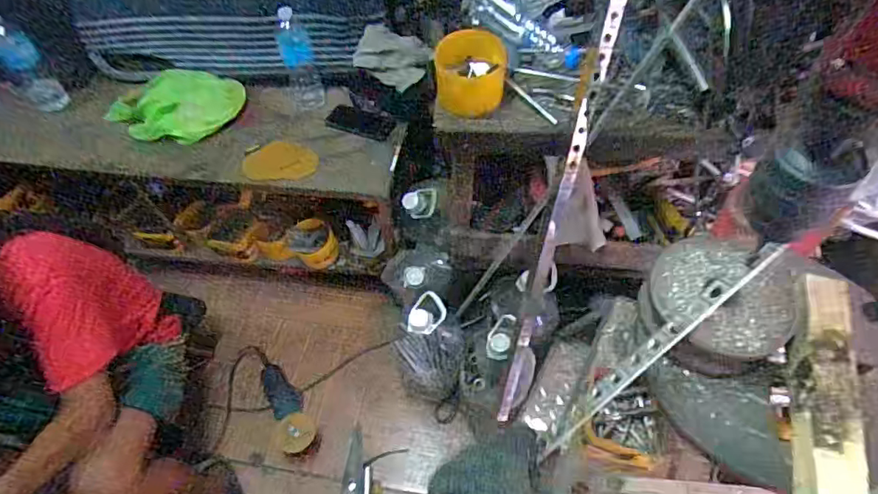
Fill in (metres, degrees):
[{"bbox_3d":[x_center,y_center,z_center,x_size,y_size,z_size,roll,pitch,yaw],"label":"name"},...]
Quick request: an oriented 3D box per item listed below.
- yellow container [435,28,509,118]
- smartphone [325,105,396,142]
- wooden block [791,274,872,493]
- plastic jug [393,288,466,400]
[{"bbox_3d":[0.052,-0.281,0.866,0.114,0.100,0.089,2,56,5],"label":"yellow container"},{"bbox_3d":[-0.203,-0.321,1.379,0.167,0.071,0.009,14,30,-10],"label":"smartphone"},{"bbox_3d":[0.332,0.125,0.454,0.044,0.027,0.222,14,58,13],"label":"wooden block"},{"bbox_3d":[-0.031,0.252,1.299,0.163,0.371,0.150,-2,55,2],"label":"plastic jug"}]

